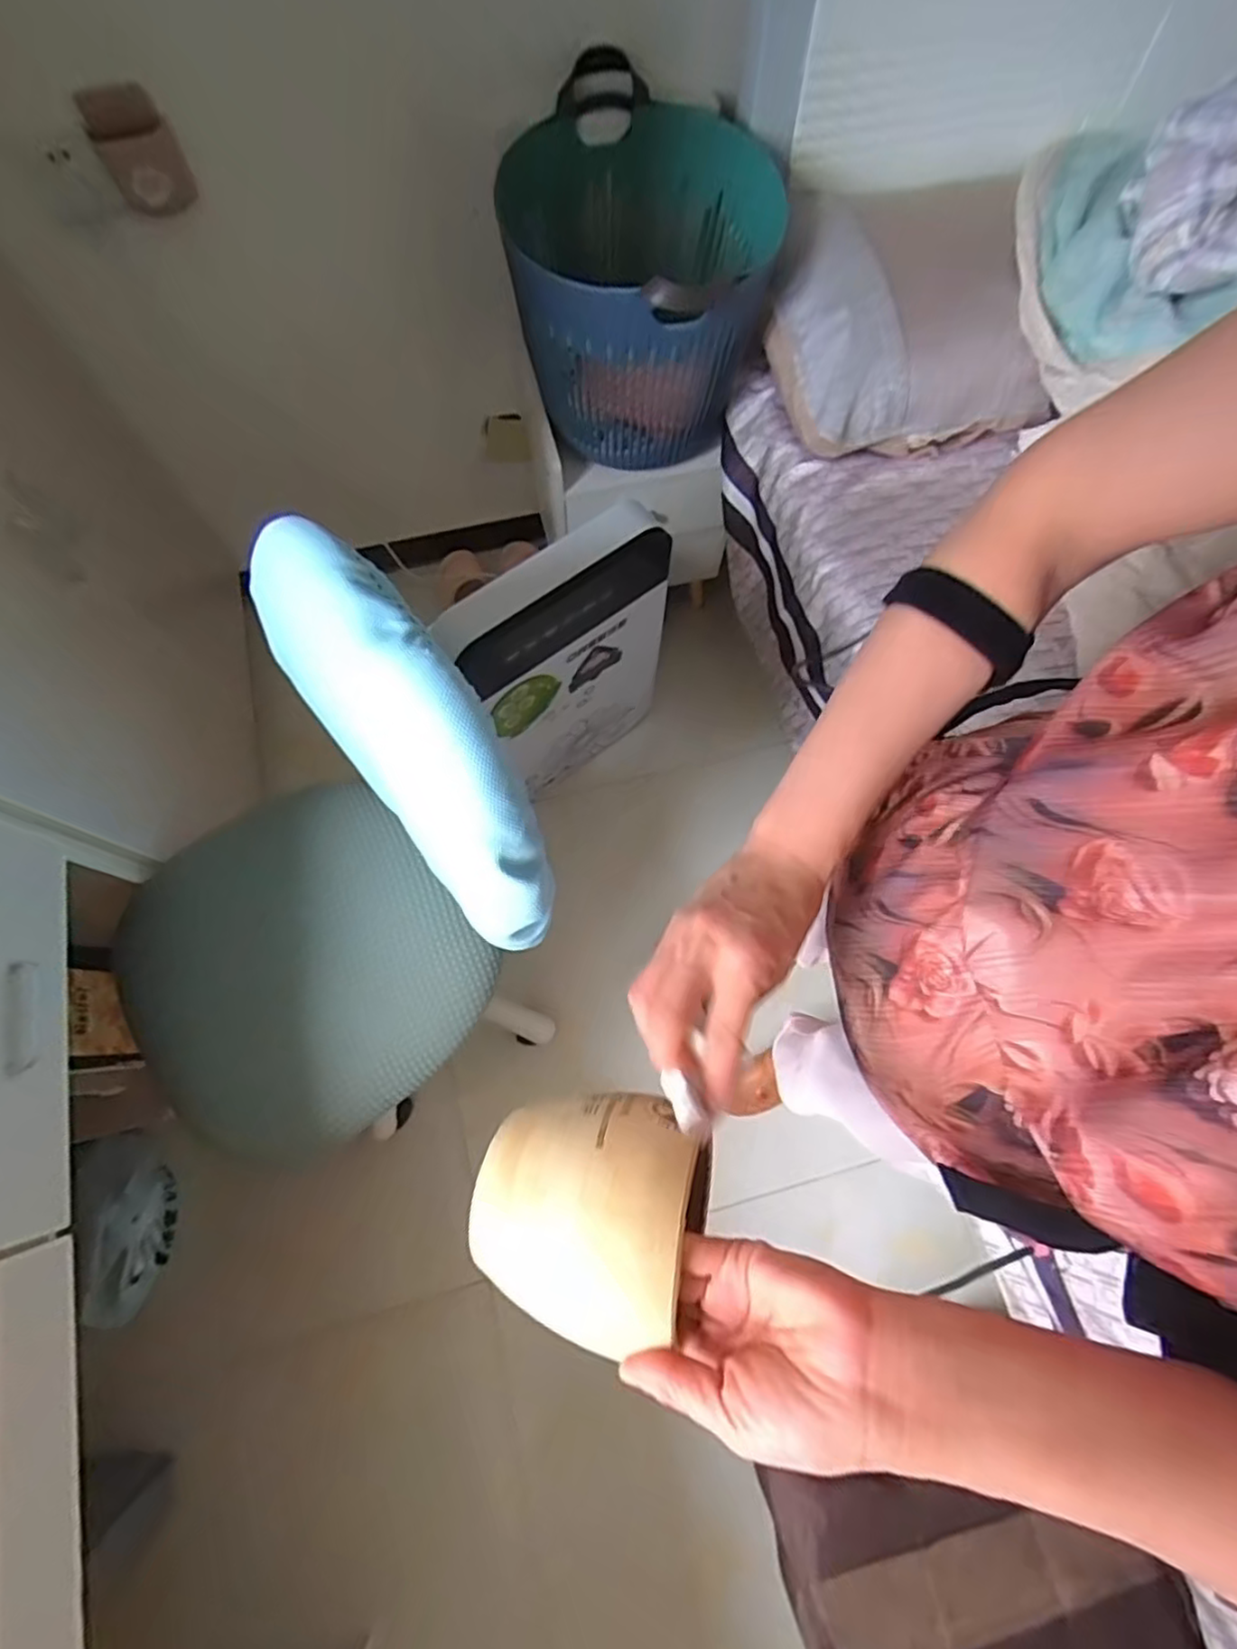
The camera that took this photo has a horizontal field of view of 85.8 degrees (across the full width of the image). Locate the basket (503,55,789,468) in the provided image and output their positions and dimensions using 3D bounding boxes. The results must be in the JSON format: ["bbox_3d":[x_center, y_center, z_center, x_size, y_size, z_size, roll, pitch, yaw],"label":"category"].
[{"bbox_3d":[0.029,-0.744,0.946,0.340,0.307,0.374,-9,73,-3],"label":"basket"}]

